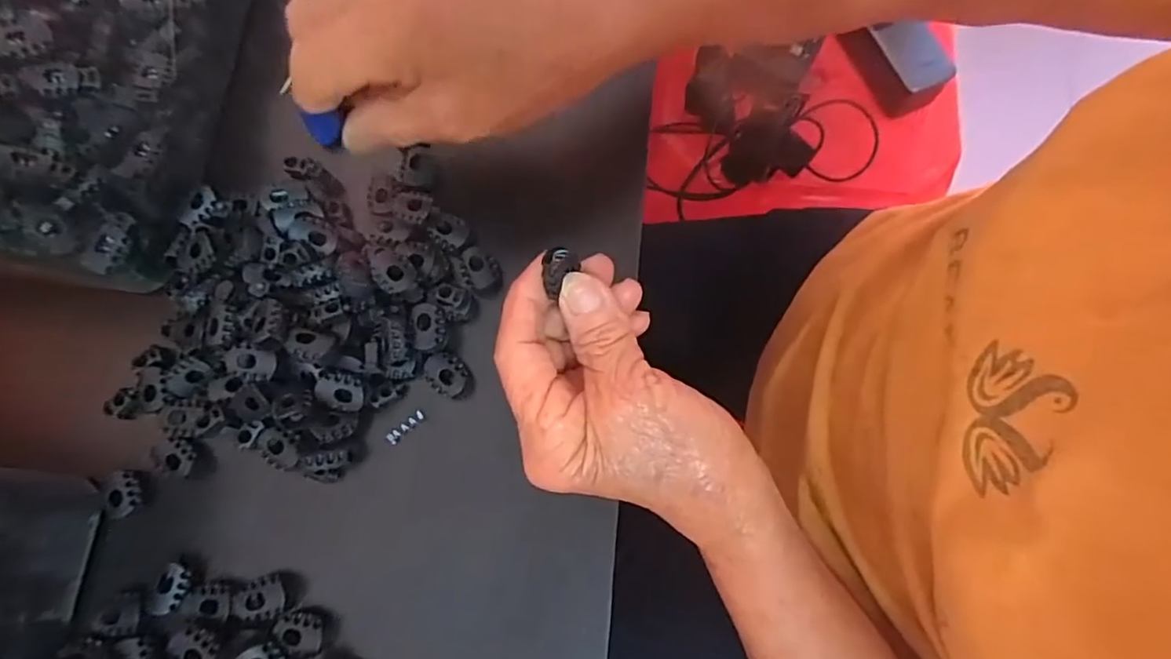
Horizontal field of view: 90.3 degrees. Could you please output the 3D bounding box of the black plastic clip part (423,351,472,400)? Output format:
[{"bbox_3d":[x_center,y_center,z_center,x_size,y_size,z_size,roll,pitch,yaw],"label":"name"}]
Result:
[{"bbox_3d":[-0.063,0.021,0.267,0.025,0.004,0.017,36,81,9],"label":"black plastic clip part"}]

